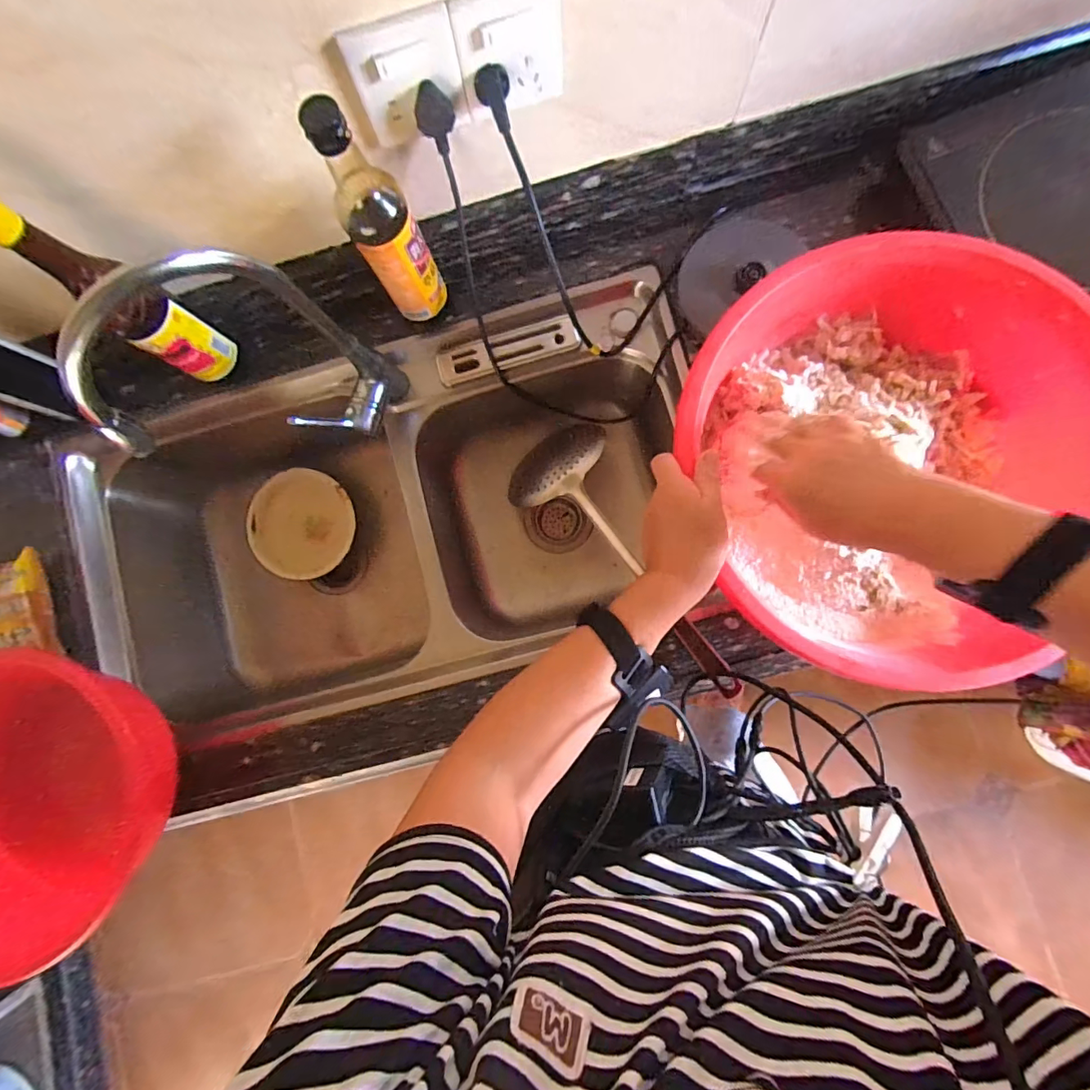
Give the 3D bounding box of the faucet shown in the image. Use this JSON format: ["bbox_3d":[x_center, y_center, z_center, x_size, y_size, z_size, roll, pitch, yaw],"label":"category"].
[{"bbox_3d":[-0.264,-0.151,0.458,0.210,0.305,0.073,-33,84,1],"label":"faucet"}]

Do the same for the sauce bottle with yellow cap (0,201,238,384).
[{"bbox_3d":[-0.407,-0.232,0.463,0.050,0.240,0.063,27,88,5],"label":"sauce bottle with yellow cap"}]

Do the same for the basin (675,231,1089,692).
[{"bbox_3d":[0.320,-0.079,0.457,0.365,0.103,0.378,0,85,4],"label":"basin"}]

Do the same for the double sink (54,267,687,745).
[{"bbox_3d":[-0.195,-0.034,0.673,0.780,0.254,0.396,-13,85,3],"label":"double sink"}]

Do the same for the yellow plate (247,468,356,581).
[{"bbox_3d":[-0.382,-0.032,0.753,0.160,0.029,0.164,0,85,4],"label":"yellow plate"}]

